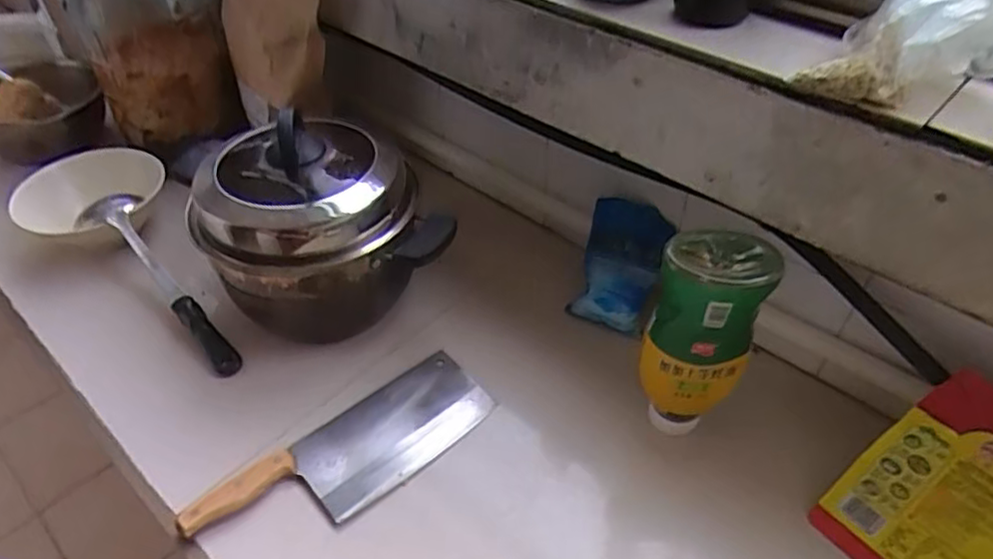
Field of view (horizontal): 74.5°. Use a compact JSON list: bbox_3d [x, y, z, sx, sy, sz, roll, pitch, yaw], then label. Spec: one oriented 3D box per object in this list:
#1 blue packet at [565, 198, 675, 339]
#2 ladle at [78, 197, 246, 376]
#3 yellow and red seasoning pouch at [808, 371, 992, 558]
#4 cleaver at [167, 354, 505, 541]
[{"bbox_3d":[0.146,-0.016,0.758,0.112,0.034,0.145,10,82,44],"label":"blue packet"},{"bbox_3d":[-0.404,0.003,0.778,0.073,0.064,0.304,-32,53,-27],"label":"ladle"},{"bbox_3d":[0.394,0.190,0.562,0.192,0.038,0.140,-49,58,4],"label":"yellow and red seasoning pouch"},{"bbox_3d":[-0.148,0.179,0.667,0.304,0.034,0.111,-33,53,-28],"label":"cleaver"}]

